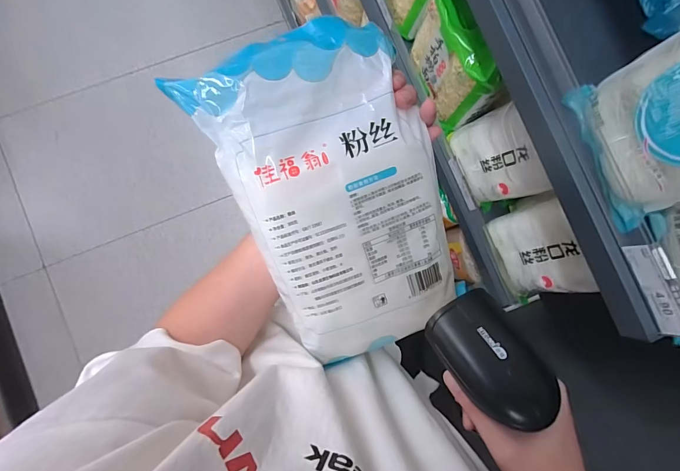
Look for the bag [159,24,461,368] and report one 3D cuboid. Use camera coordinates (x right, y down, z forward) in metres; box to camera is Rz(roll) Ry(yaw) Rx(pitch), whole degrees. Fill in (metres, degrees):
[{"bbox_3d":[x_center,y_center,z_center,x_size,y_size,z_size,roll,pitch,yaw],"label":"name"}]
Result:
[{"bbox_3d":[0.005,-0.022,0.287,0.155,0.038,0.259,-24,109,-1],"label":"bag"}]

